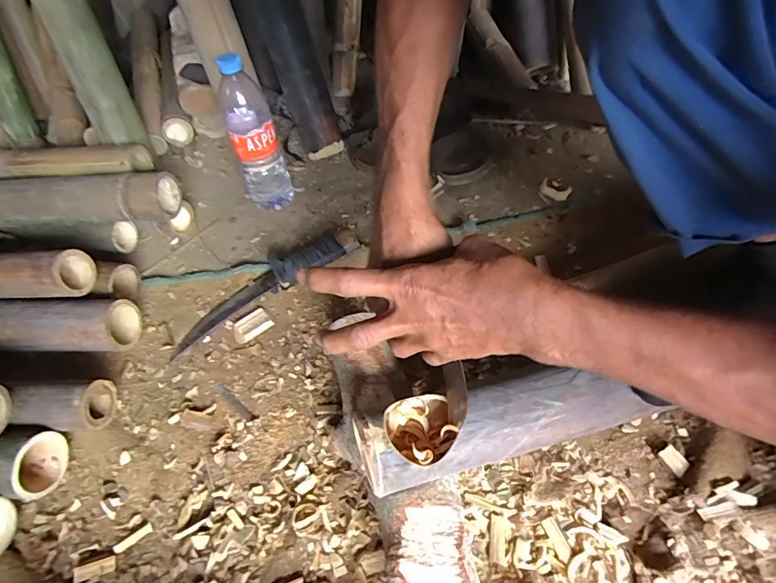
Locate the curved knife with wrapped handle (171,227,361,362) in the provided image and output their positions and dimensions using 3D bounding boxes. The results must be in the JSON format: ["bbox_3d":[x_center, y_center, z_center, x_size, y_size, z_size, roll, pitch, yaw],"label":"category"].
[{"bbox_3d":[-0.178,-0.016,0.632,0.291,0.037,0.063,-31,56,-17],"label":"curved knife with wrapped handle"}]

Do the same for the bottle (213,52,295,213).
[{"bbox_3d":[-0.201,-0.229,0.673,0.070,0.235,0.059,-22,54,-11],"label":"bottle"}]

